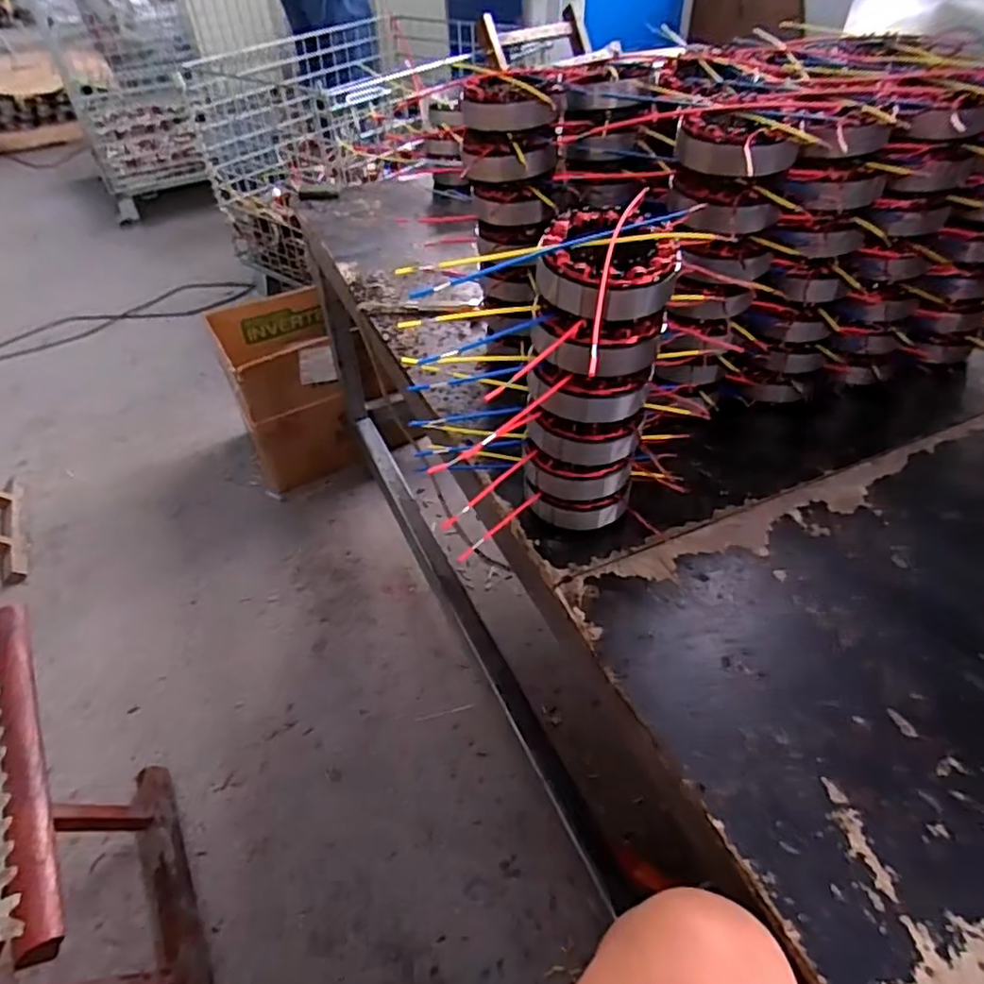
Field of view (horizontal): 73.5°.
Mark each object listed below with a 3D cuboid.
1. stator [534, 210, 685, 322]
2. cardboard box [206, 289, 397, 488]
[{"bbox_3d":[0.074,-0.143,0.420,0.085,0.038,0.094,6,44,9],"label":"stator"},{"bbox_3d":[-0.437,-0.218,1.434,0.215,0.308,0.296,-21,47,-18],"label":"cardboard box"}]

